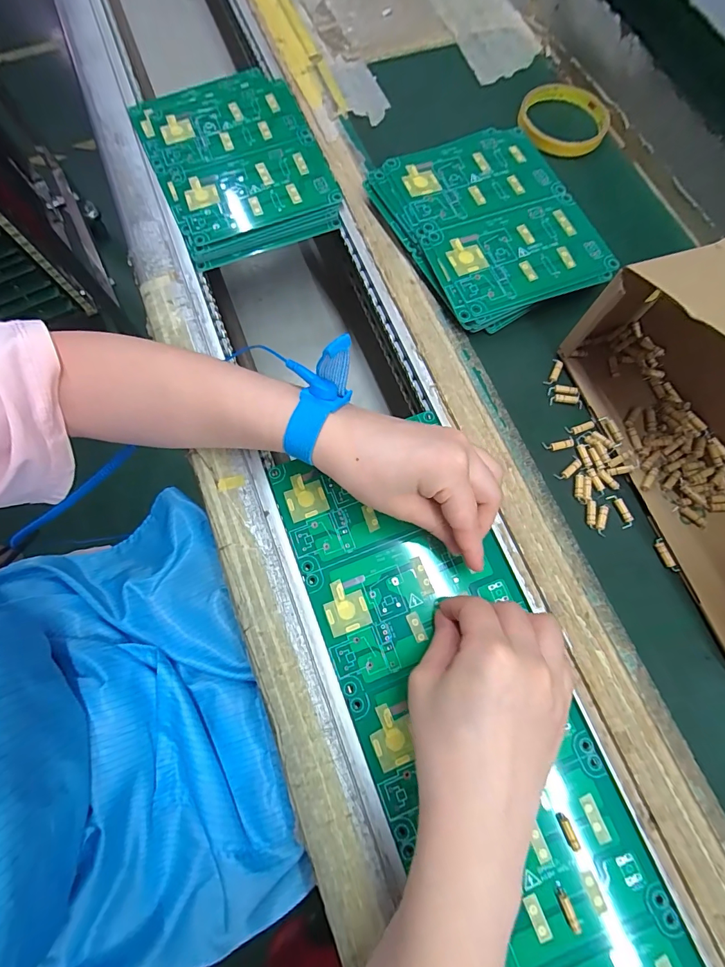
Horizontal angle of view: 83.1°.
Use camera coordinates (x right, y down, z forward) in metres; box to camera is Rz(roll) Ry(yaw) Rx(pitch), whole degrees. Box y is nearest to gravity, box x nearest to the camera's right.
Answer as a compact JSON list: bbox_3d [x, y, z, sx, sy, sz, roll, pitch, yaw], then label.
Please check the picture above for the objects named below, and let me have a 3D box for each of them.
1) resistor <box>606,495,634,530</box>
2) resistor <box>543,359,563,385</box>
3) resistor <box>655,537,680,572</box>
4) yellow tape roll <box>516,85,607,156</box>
[{"bbox_3d":[0.183,0.020,0.289,0.009,0.004,0.025,-22,76,-5],"label":"resistor"},{"bbox_3d":[0.149,-0.087,0.316,0.008,0.004,0.025,29,77,8],"label":"resistor"},{"bbox_3d":[0.208,0.049,0.279,0.007,0.004,0.024,-18,76,-4],"label":"resistor"},{"bbox_3d":[0.191,-0.348,0.388,0.082,0.014,0.082,0,75,0],"label":"yellow tape roll"}]

